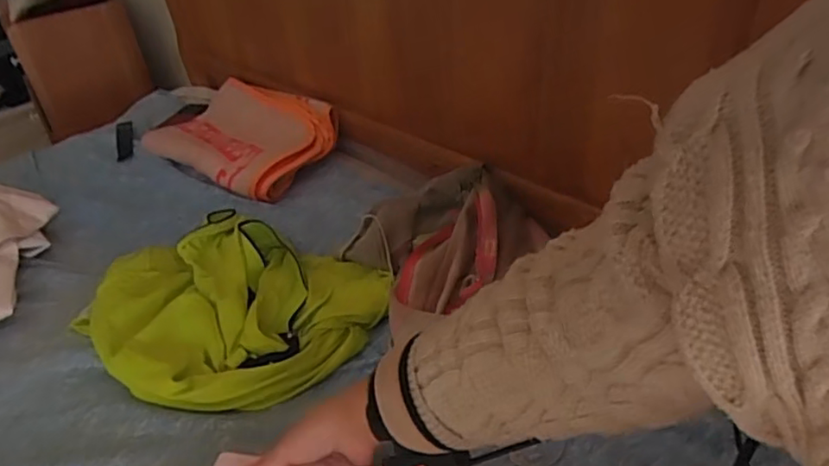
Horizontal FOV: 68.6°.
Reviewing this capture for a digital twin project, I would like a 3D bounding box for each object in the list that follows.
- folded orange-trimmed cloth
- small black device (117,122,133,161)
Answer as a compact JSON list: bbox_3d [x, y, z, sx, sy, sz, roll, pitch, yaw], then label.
[{"bbox_3d":[-0.322,-0.191,1.145,0.386,0.067,0.236,20,65,35],"label":"folded orange-trimmed cloth"},{"bbox_3d":[-0.616,-0.199,1.291,0.032,0.011,0.181,-12,43,-16],"label":"small black device"}]

